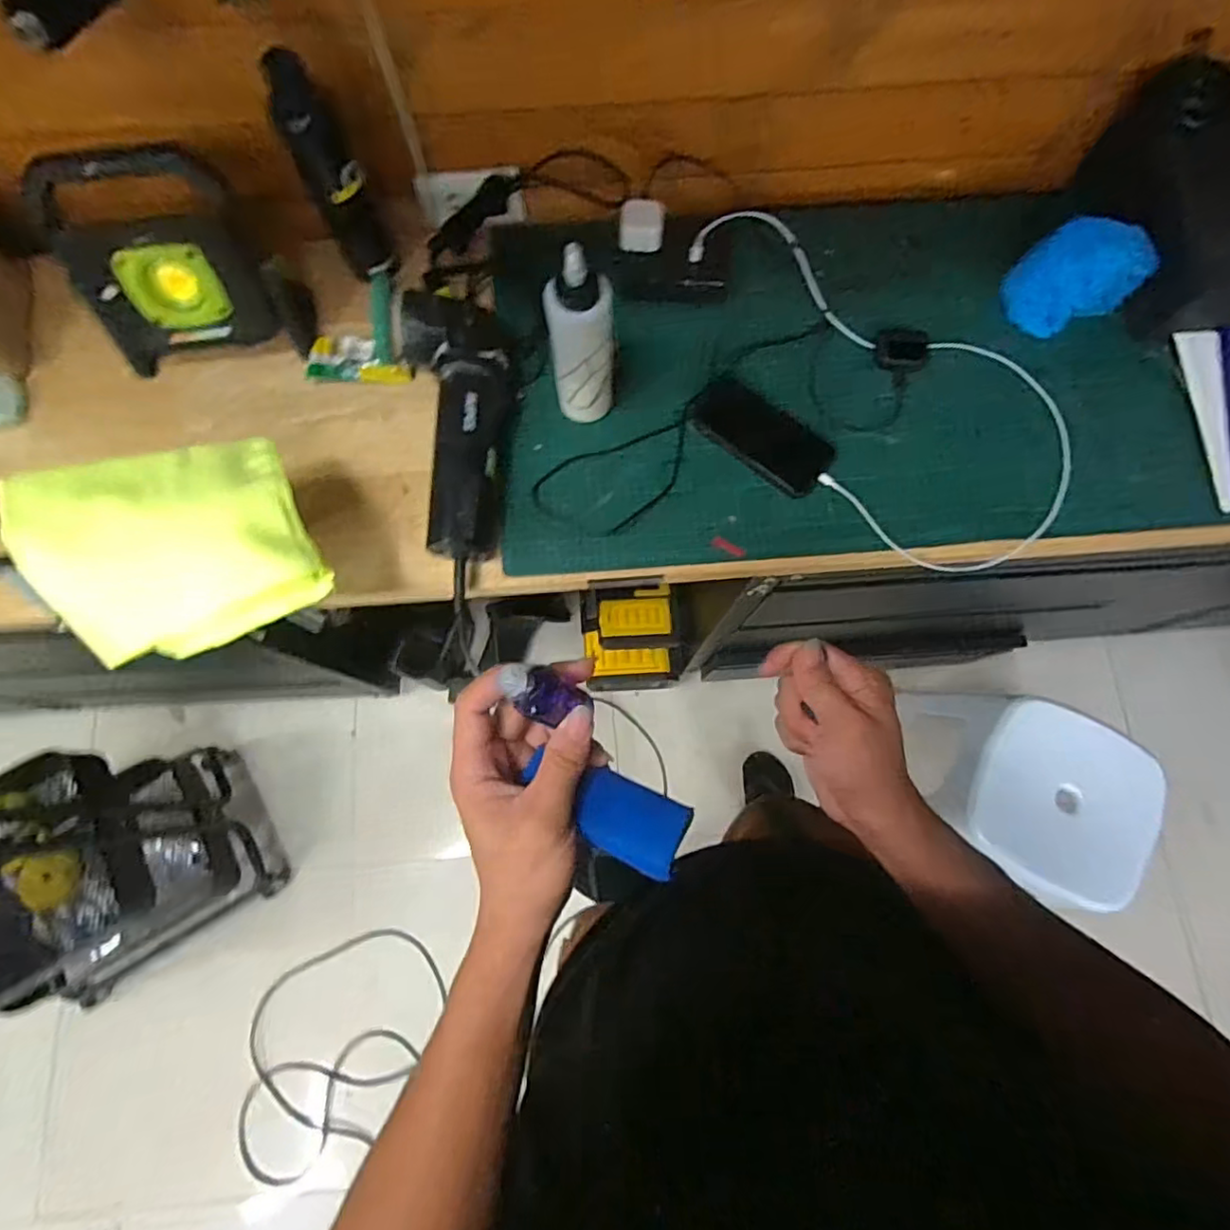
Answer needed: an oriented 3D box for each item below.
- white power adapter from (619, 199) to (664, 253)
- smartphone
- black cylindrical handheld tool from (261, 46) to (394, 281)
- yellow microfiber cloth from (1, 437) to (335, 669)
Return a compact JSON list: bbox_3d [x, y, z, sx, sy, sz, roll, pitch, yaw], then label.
[{"bbox_3d":[0.030,-0.442,0.707,0.048,0.030,0.049,3,76,0],"label":"white power adapter"},{"bbox_3d":[0.160,-0.199,0.686,0.159,0.005,0.070,38,93,5],"label":"smartphone"},{"bbox_3d":[-0.285,-0.442,0.636,0.059,0.203,0.057,-27,78,-7],"label":"black cylindrical handheld tool"},{"bbox_3d":[-0.363,-0.060,0.521,0.199,0.089,0.172,-25,77,-7],"label":"yellow microfiber cloth"}]

